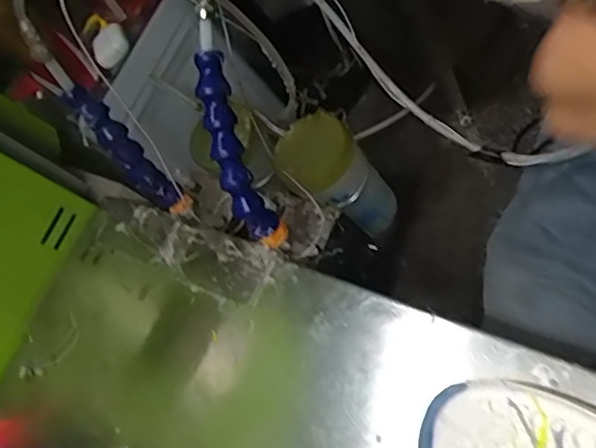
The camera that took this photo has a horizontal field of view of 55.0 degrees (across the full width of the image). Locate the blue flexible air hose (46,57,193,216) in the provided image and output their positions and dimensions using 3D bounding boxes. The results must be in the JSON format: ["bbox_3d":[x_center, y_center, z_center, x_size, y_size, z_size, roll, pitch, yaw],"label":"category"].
[{"bbox_3d":[-0.140,-0.061,0.458,0.023,0.167,0.029,-38,46,-3],"label":"blue flexible air hose"}]

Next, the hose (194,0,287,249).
[{"bbox_3d":[-0.046,-0.066,0.404,0.035,0.186,0.022,-21,17,-18],"label":"hose"}]

